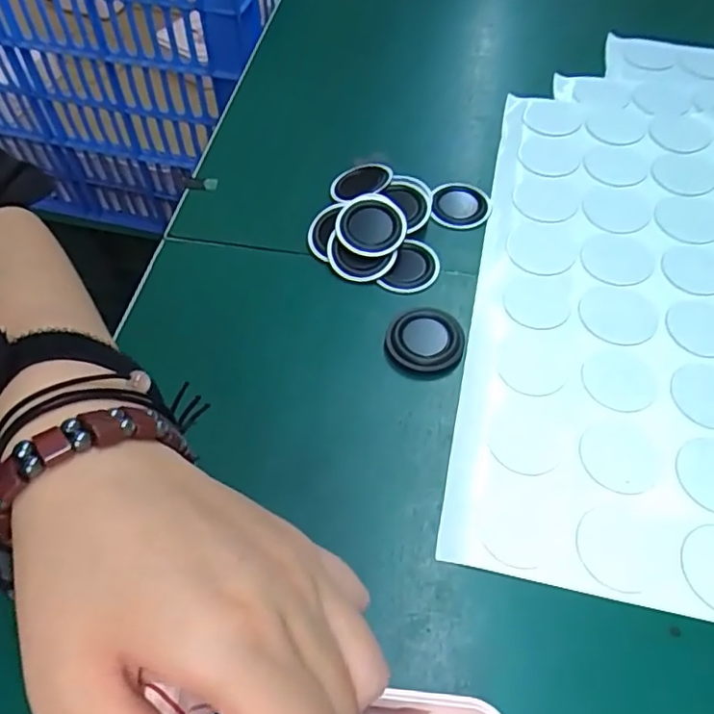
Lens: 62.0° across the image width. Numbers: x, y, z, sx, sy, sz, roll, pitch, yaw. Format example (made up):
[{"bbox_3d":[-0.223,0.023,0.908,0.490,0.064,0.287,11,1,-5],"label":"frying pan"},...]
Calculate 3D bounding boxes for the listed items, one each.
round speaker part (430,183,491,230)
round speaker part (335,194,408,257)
[{"bbox_3d":[0.062,-0.091,0.355,0.034,0.005,0.035,5,57,5],"label":"round speaker part"},{"bbox_3d":[0.008,-0.074,0.332,0.038,0.005,0.036,-1,74,3],"label":"round speaker part"}]

